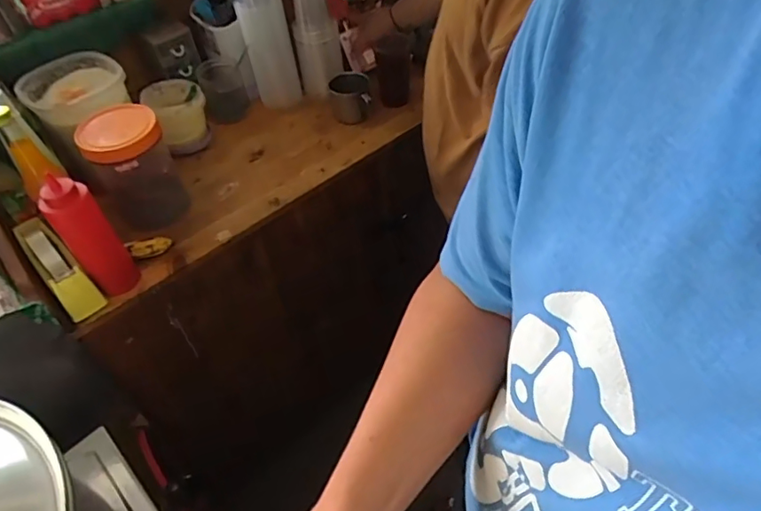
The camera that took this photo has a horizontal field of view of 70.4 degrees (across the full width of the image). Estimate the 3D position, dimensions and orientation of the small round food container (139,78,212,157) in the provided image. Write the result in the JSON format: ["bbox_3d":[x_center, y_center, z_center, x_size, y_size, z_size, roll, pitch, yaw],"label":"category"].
[{"bbox_3d":[-0.406,-0.283,1.092,0.114,0.095,0.121,-22,53,-14],"label":"small round food container"}]

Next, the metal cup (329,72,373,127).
[{"bbox_3d":[-0.061,-0.322,1.099,0.080,0.077,0.080,-2,51,2],"label":"metal cup"}]

